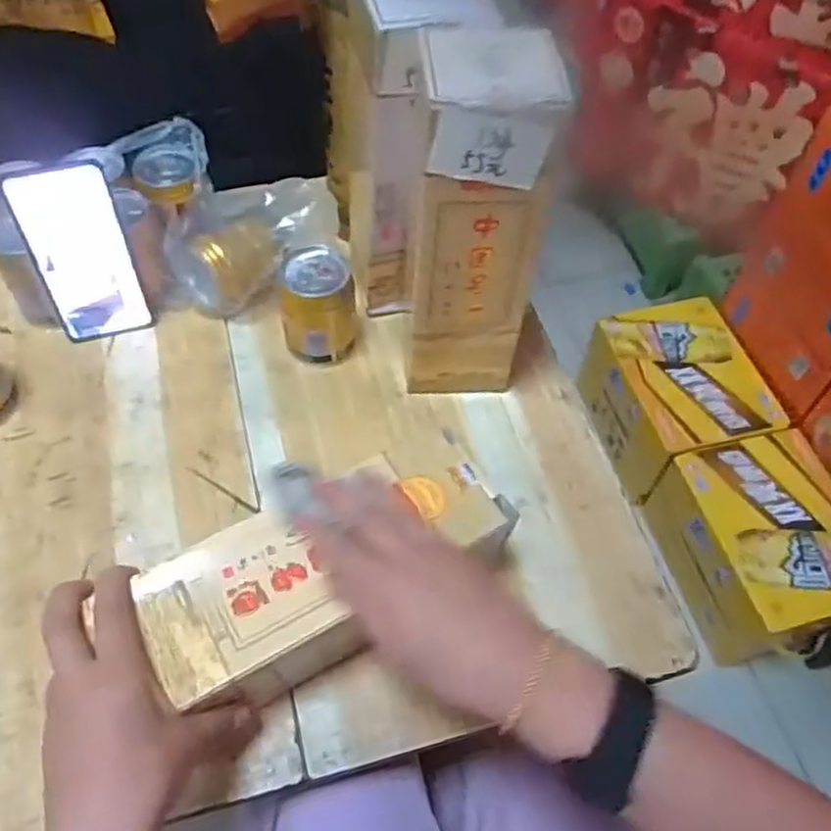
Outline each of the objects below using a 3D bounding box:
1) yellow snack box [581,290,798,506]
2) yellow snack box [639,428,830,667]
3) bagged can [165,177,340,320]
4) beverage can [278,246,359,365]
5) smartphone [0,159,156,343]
[{"bbox_3d":[0.428,-0.030,1.247,0.214,0.167,0.278,-14,58,-12],"label":"yellow snack box"},{"bbox_3d":[0.510,0.194,1.100,0.205,0.184,0.277,-12,57,-11],"label":"yellow snack box"},{"bbox_3d":[-0.155,-0.149,0.680,0.142,0.104,0.091,-9,57,-9],"label":"bagged can"},{"bbox_3d":[-0.084,-0.093,0.650,0.062,0.094,0.065,1,56,-2],"label":"beverage can"},{"bbox_3d":[-0.281,-0.134,0.629,0.076,0.163,0.007,-15,47,-14],"label":"smartphone"}]

